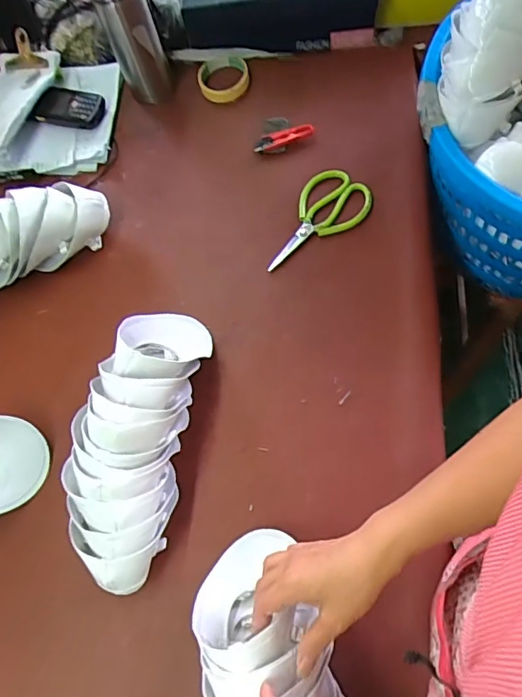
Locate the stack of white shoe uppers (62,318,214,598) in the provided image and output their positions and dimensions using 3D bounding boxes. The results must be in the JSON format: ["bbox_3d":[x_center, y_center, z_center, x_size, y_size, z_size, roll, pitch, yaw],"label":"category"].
[{"bbox_3d":[-0.157,0.099,0.621,0.126,0.106,0.357,7,69,8],"label":"stack of white shoe uppers"}]

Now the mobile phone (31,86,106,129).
[{"bbox_3d":[-0.333,-0.419,0.879,0.116,0.025,0.076,13,68,8],"label":"mobile phone"}]

